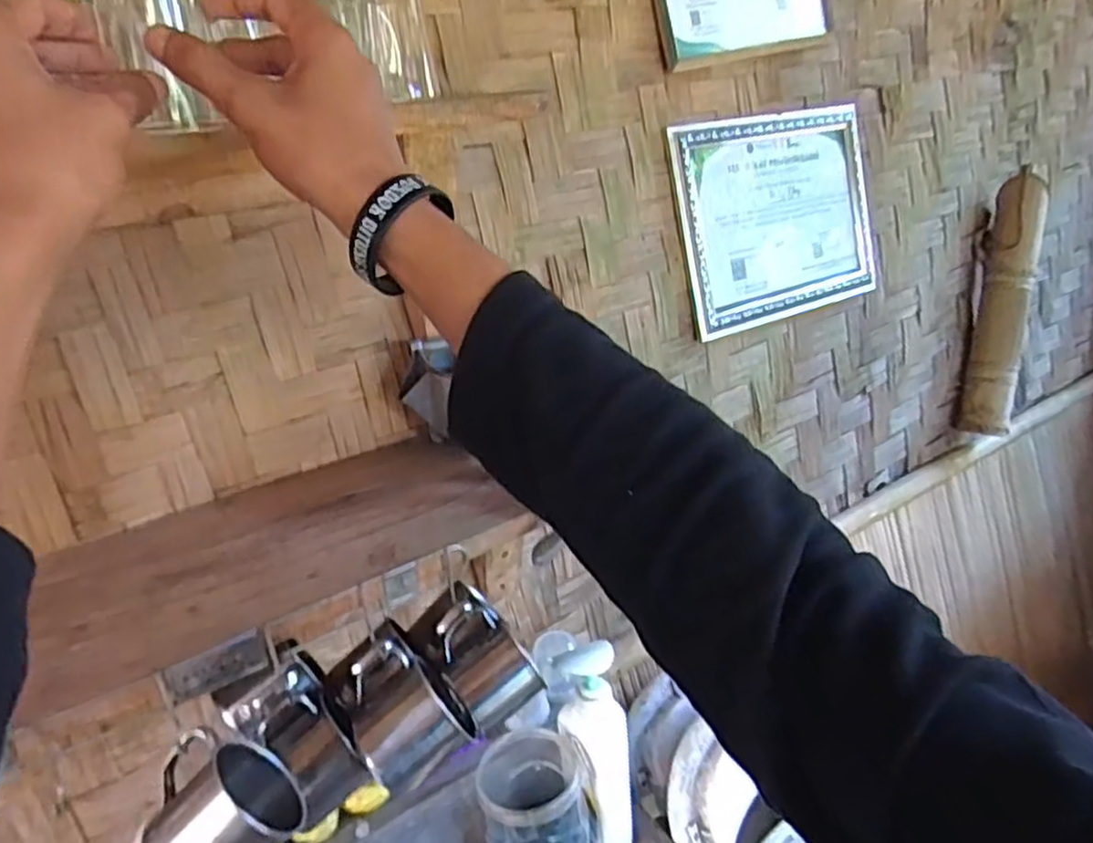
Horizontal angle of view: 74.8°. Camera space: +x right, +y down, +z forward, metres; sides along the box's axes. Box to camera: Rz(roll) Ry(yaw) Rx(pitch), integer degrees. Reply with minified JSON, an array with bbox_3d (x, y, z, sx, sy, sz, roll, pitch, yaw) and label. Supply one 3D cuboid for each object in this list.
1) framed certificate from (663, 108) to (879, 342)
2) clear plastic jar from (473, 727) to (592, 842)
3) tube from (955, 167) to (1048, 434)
[{"bbox_3d":[0.314,-0.272,0.945,0.349,0.258,0.013,-18,12,-28],"label":"framed certificate"},{"bbox_3d":[-0.009,0.386,0.698,0.098,0.141,0.108,-10,23,-5],"label":"clear plastic jar"},{"bbox_3d":[0.750,-0.193,1.173,0.074,0.427,0.074,10,5,35],"label":"tube"}]

